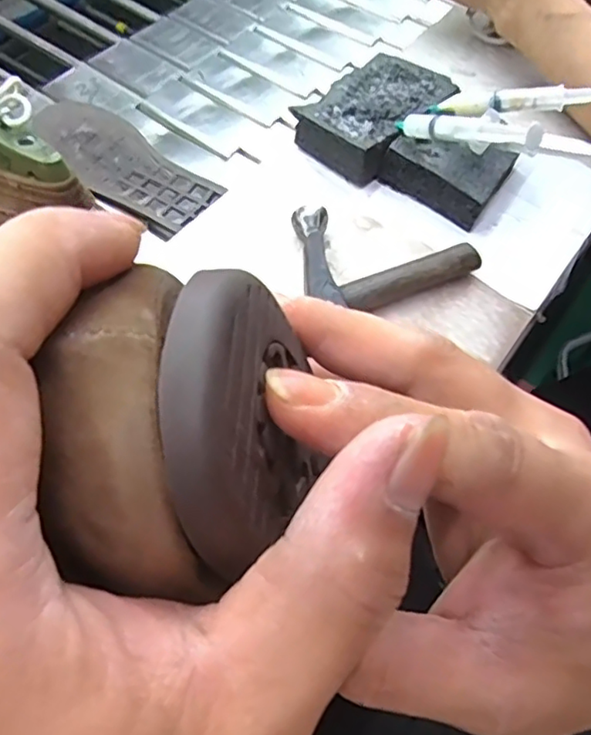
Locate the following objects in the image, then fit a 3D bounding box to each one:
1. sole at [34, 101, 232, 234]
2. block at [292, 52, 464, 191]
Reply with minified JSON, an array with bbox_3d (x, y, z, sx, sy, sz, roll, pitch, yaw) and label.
[{"bbox_3d":[-0.165,-0.194,0.563,0.207,0.015,0.075,39,65,20],"label":"sole"},{"bbox_3d":[0.069,-0.215,0.502,0.080,0.030,0.127,38,65,19],"label":"block"}]

